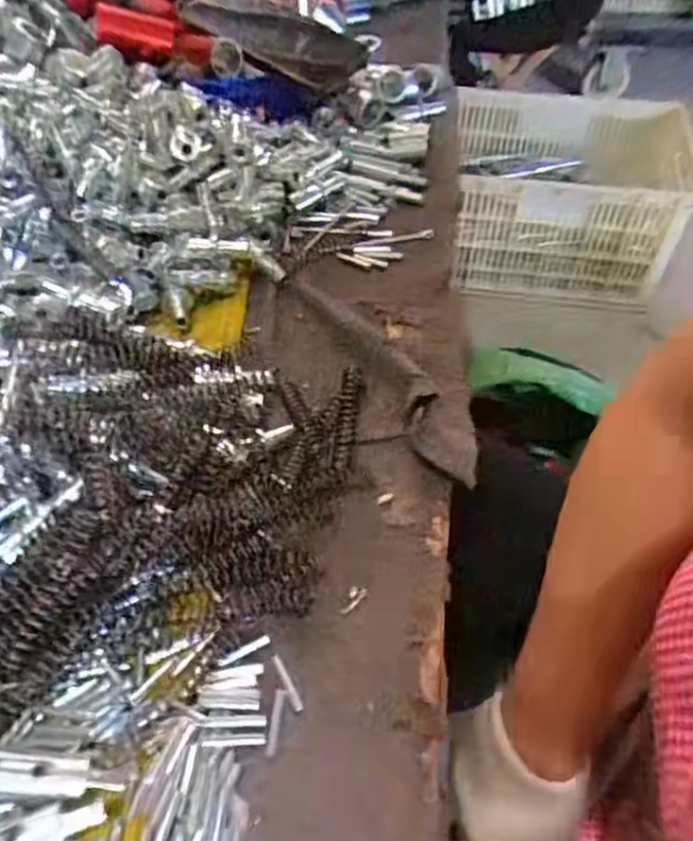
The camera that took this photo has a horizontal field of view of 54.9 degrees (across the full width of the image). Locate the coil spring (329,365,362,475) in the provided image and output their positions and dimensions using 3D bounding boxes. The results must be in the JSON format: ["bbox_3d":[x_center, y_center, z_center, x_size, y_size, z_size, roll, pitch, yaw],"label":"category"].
[{"bbox_3d":[0.000,-0.001,0.402,0.011,0.012,0.085,5,53,3],"label":"coil spring"}]

